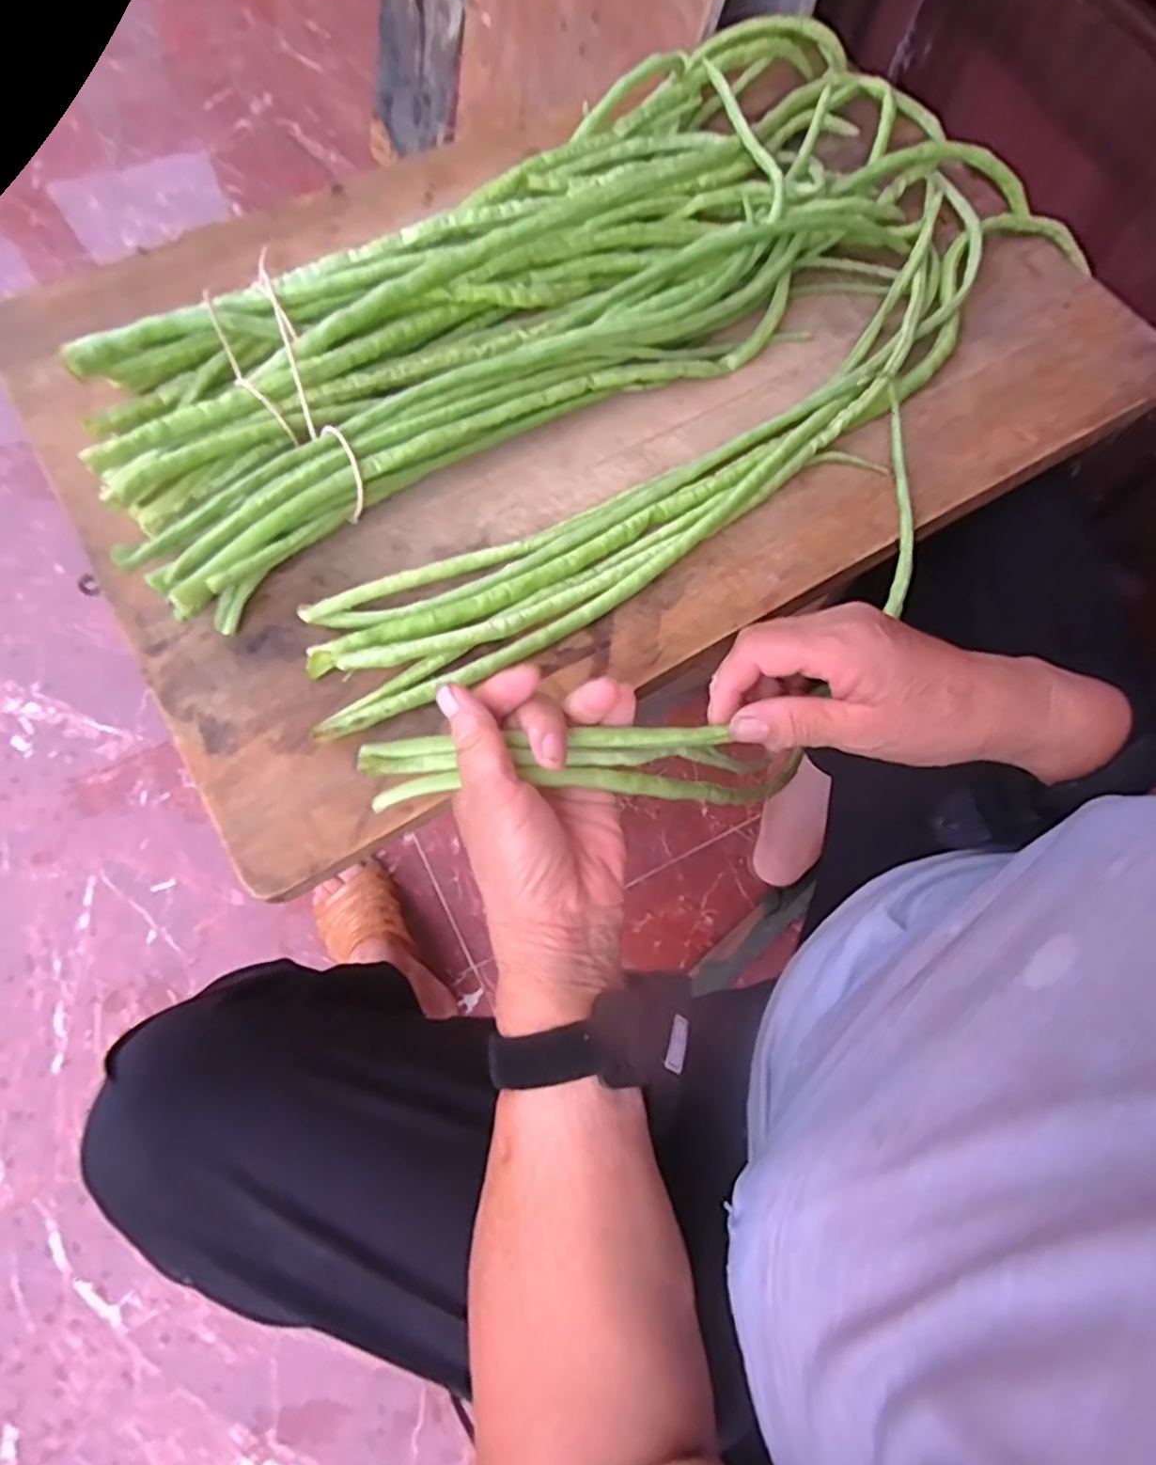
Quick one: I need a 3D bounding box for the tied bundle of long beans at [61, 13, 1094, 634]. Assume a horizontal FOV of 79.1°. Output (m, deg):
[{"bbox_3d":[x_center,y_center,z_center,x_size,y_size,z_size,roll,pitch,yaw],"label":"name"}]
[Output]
[{"bbox_3d":[0.009,-0.313,0.454,0.656,0.053,0.229,-32,76,-12],"label":"tied bundle of long beans"}]

